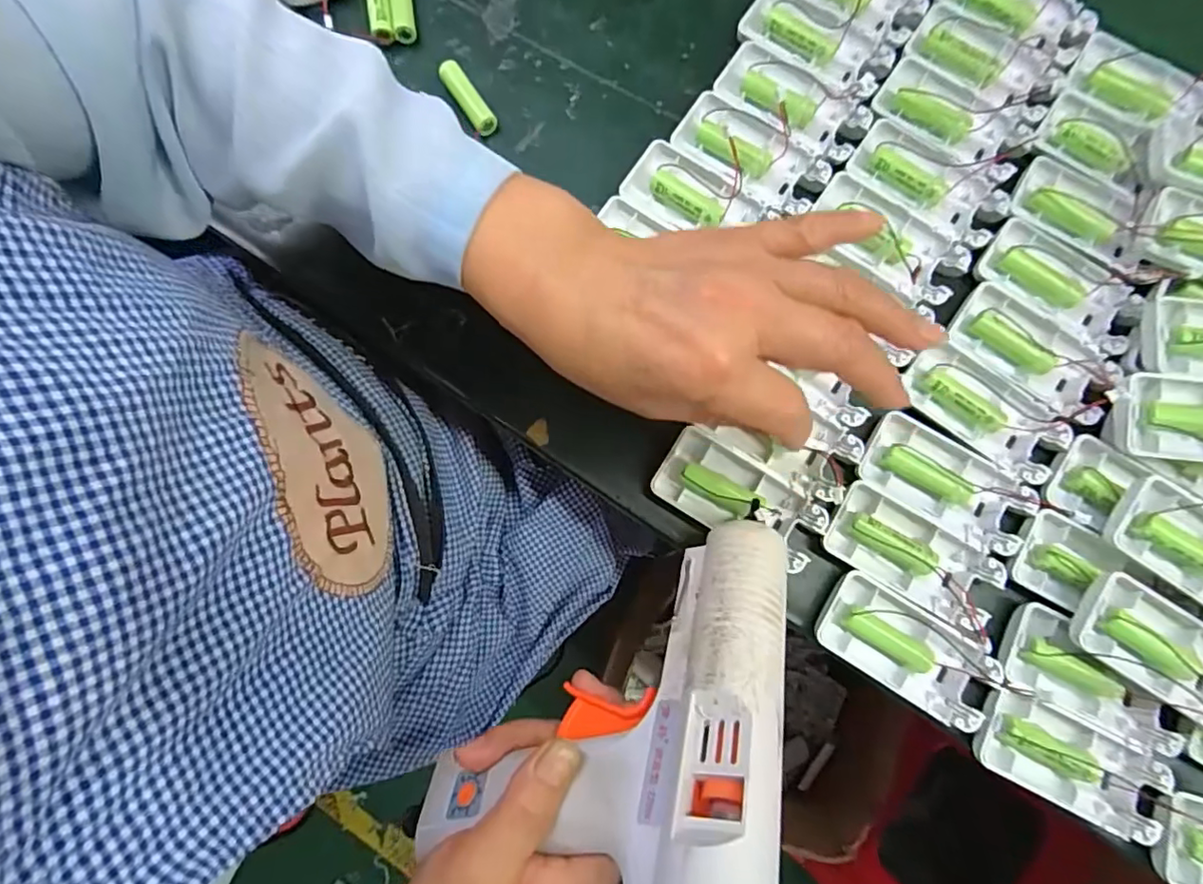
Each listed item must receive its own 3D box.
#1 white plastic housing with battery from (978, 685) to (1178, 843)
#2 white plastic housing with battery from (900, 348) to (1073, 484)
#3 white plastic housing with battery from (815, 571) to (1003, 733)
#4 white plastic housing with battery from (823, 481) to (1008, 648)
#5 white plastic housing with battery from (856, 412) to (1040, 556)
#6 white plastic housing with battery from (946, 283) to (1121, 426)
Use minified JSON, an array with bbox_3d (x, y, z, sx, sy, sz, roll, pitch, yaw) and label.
[{"bbox_3d":[0.245,0.169,0.308,0.095,0.017,0.043,26,81,6],"label":"white plastic housing with battery"},{"bbox_3d":[0.217,-0.015,0.339,0.092,0.016,0.044,36,82,7],"label":"white plastic housing with battery"},{"bbox_3d":[0.164,0.113,0.317,0.094,0.017,0.045,31,82,6],"label":"white plastic housing with battery"},{"bbox_3d":[0.172,0.064,0.324,0.096,0.015,0.047,32,82,7],"label":"white plastic housing with battery"},{"bbox_3d":[0.193,0.023,0.330,0.092,0.014,0.048,28,81,6],"label":"white plastic housing with battery"},{"bbox_3d":[0.251,-0.050,0.342,0.092,0.017,0.046,37,82,7],"label":"white plastic housing with battery"}]

